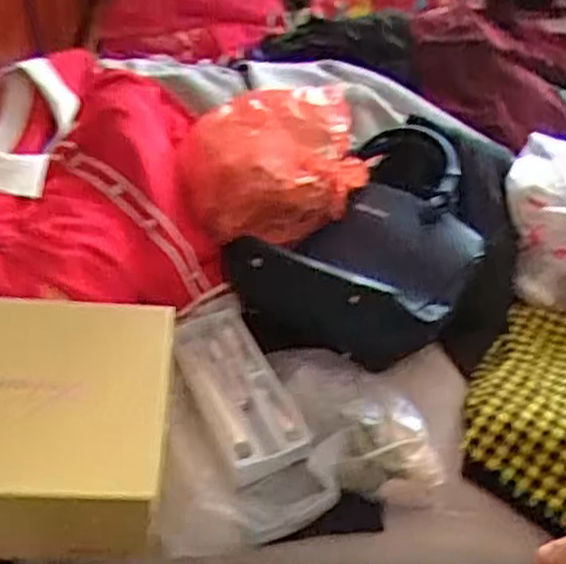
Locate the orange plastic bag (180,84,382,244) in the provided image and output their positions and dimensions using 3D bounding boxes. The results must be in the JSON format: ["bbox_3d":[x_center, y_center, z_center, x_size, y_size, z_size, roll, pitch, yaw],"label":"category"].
[{"bbox_3d":[-0.010,-0.181,1.094,0.263,0.108,0.266,-8,43,-12],"label":"orange plastic bag"}]

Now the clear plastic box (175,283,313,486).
[{"bbox_3d":[-0.057,0.113,0.914,0.101,0.035,0.251,-17,47,-19],"label":"clear plastic box"}]

